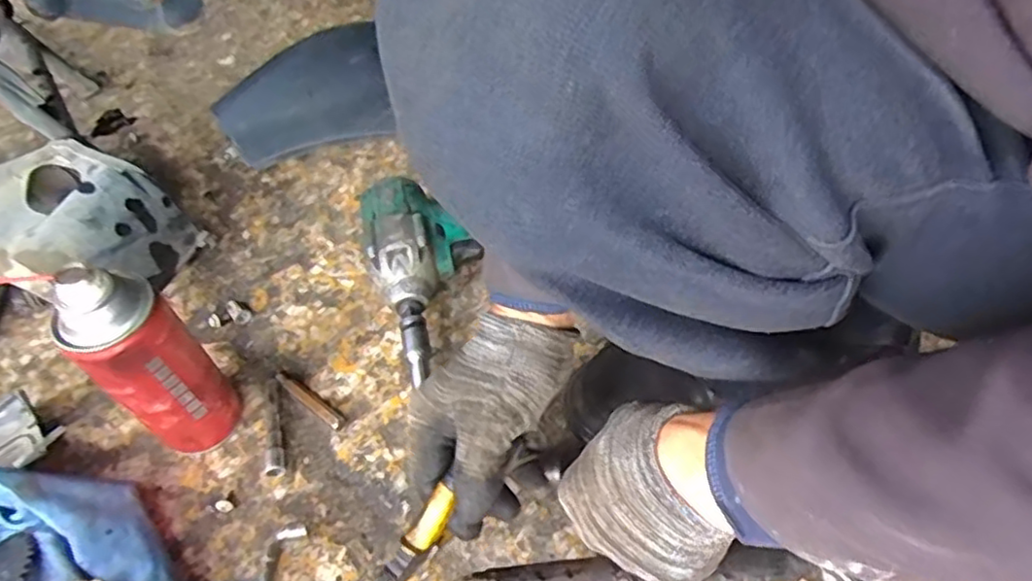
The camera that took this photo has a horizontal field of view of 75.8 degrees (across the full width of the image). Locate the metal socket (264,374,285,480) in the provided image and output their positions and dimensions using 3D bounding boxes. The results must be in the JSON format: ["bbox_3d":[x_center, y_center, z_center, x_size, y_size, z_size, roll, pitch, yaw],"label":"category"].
[{"bbox_3d":[-0.180,0.098,0.489,0.013,0.017,0.082,-15,53,-10],"label":"metal socket"}]

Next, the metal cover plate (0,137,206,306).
[{"bbox_3d":[-0.410,-0.061,0.564,0.235,0.100,0.122,19,55,16],"label":"metal cover plate"}]

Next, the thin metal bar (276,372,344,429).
[{"bbox_3d":[-0.158,0.082,0.503,0.071,0.010,0.011,30,59,23],"label":"thin metal bar"}]

